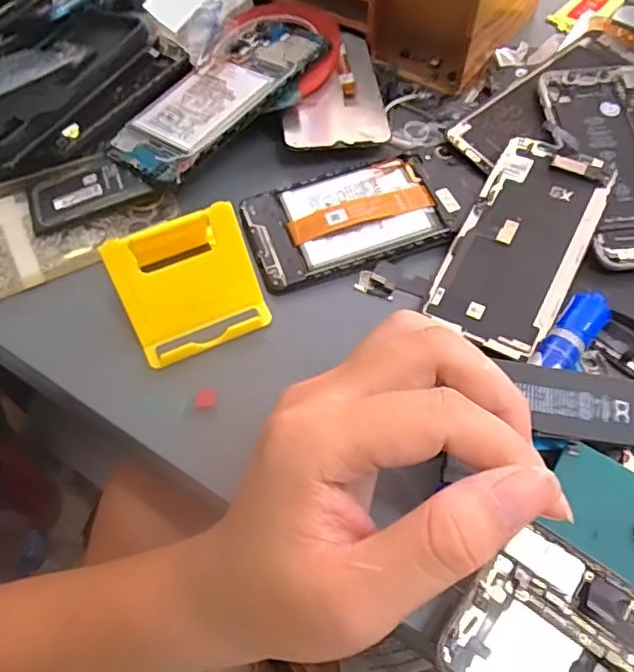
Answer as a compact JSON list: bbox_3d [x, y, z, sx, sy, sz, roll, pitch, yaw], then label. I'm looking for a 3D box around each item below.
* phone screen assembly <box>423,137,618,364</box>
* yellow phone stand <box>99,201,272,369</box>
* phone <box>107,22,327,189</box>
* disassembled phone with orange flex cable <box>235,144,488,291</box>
[{"bbox_3d":[0.116,-0.054,0.323,0.066,0.004,0.134,24,72,17],"label":"phone screen assembly"},{"bbox_3d":[-0.072,-0.034,0.309,0.072,0.048,0.074,-25,60,-13],"label":"yellow phone stand"},{"bbox_3d":[-0.064,-0.159,0.380,0.069,0.009,0.157,35,70,27],"label":"phone"},{"bbox_3d":[0.029,-0.076,0.347,0.143,0.011,0.068,-16,58,-9],"label":"disassembled phone with orange flex cable"}]

